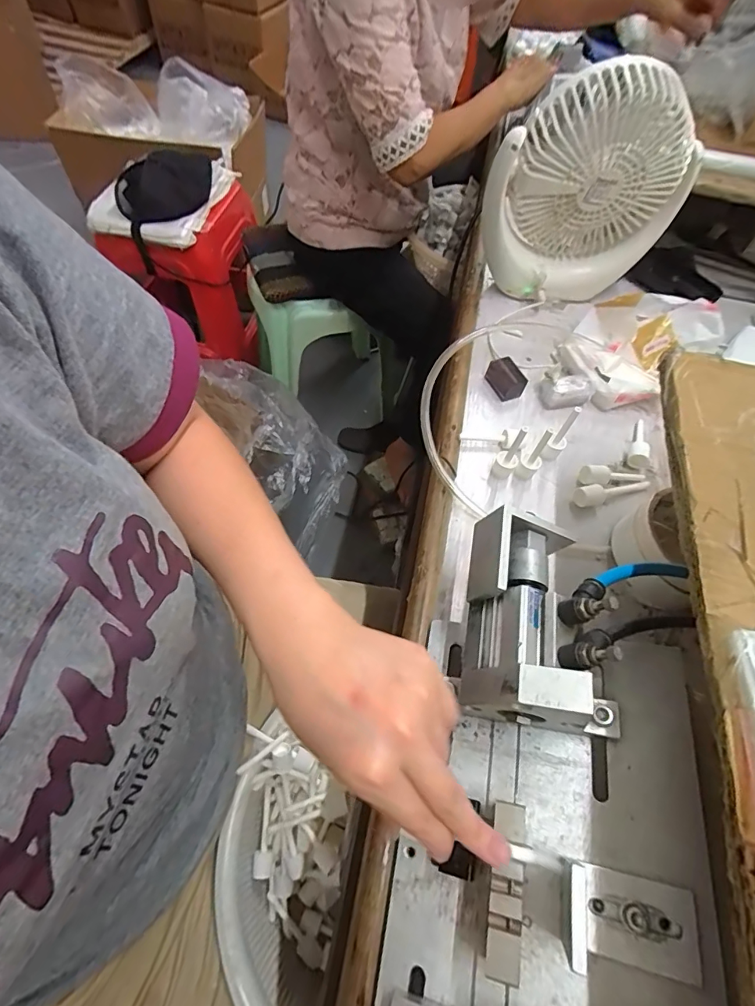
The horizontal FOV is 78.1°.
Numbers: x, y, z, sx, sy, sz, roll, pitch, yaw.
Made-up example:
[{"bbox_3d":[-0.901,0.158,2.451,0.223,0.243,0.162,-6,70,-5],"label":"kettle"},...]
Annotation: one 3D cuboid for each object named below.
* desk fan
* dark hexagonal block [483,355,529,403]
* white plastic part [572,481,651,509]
[{"bbox_3d":[0.215,-0.323,0.489,0.185,0.199,0.063,-2,60,-5],"label":"desk fan"},{"bbox_3d":[0.133,-0.130,0.485,0.028,0.023,0.039,-21,63,-15],"label":"dark hexagonal block"},{"bbox_3d":[0.219,-0.011,0.427,0.079,0.018,0.016,-12,61,-11],"label":"white plastic part"}]

